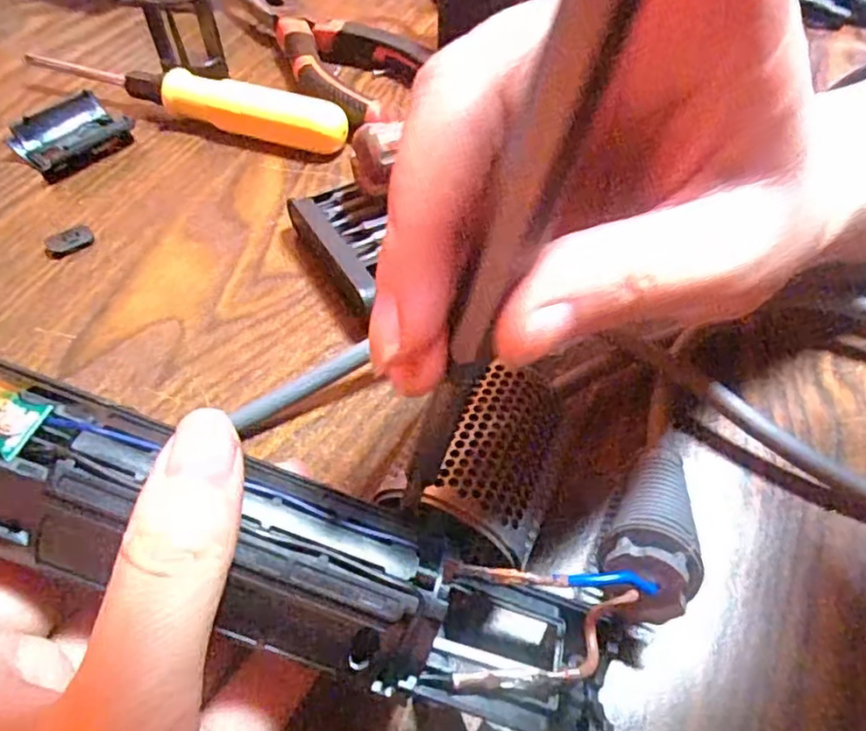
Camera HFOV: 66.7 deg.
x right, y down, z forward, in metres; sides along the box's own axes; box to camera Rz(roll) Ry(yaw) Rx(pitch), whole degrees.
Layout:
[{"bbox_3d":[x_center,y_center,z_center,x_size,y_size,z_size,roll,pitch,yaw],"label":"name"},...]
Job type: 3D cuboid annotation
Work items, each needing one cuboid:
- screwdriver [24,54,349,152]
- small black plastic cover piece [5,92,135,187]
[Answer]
[{"bbox_3d":[-0.110,-0.120,0.291,0.154,0.021,0.021,20,55,14],"label":"screwdriver"},{"bbox_3d":[-0.153,-0.098,0.279,0.033,0.011,0.041,32,59,22],"label":"small black plastic cover piece"}]

